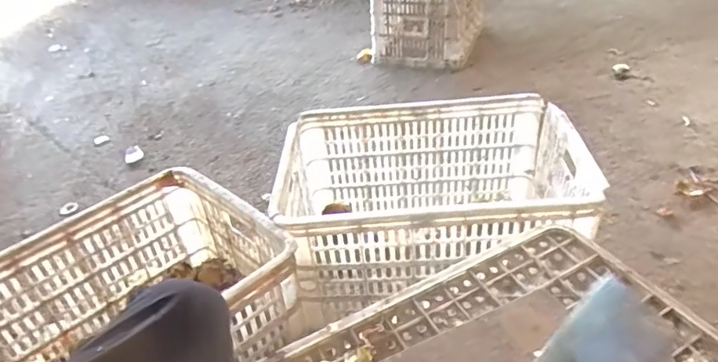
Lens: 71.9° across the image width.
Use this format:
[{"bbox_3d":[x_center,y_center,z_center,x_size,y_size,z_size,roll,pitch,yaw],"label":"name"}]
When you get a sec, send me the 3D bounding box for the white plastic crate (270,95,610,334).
[{"bbox_3d":[0.120,0.027,0.908,0.493,0.223,0.314,-6,37,-1],"label":"white plastic crate"}]

